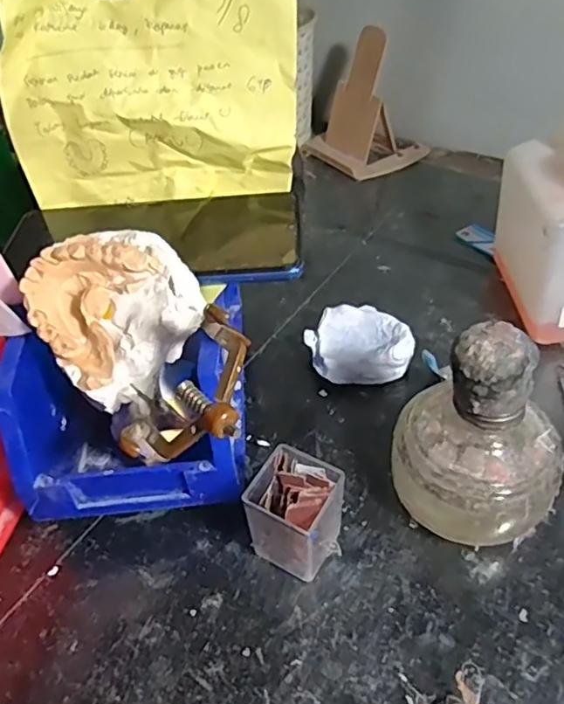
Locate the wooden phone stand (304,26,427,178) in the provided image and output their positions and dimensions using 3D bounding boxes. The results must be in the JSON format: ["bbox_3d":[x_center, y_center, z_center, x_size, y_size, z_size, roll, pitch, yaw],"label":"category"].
[{"bbox_3d":[0.074,-0.223,0.532,0.083,0.100,0.085,-27,48,-20],"label":"wooden phone stand"}]

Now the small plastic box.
[{"bbox_3d":[0.007,0.075,0.271,0.037,0.055,0.037,22,51,26],"label":"small plastic box"}]

